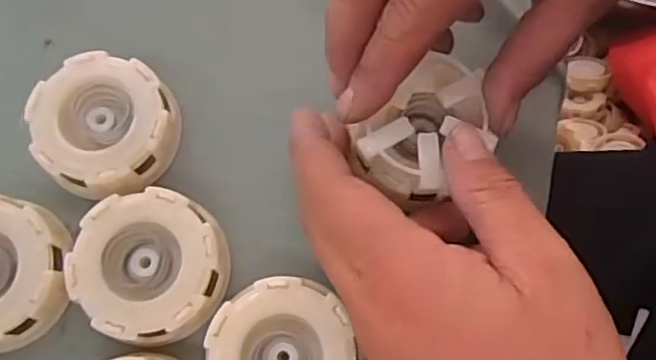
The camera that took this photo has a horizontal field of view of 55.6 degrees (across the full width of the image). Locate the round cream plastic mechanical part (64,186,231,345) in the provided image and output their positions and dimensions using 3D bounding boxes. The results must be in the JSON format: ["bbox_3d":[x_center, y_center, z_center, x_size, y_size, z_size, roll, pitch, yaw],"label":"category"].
[{"bbox_3d":[-0.072,0.036,0.257,0.060,0.022,0.059,0,73,0],"label":"round cream plastic mechanical part"}]

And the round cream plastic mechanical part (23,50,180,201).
[{"bbox_3d":[-0.096,-0.022,0.274,0.058,0.023,0.061,0,73,0],"label":"round cream plastic mechanical part"}]

